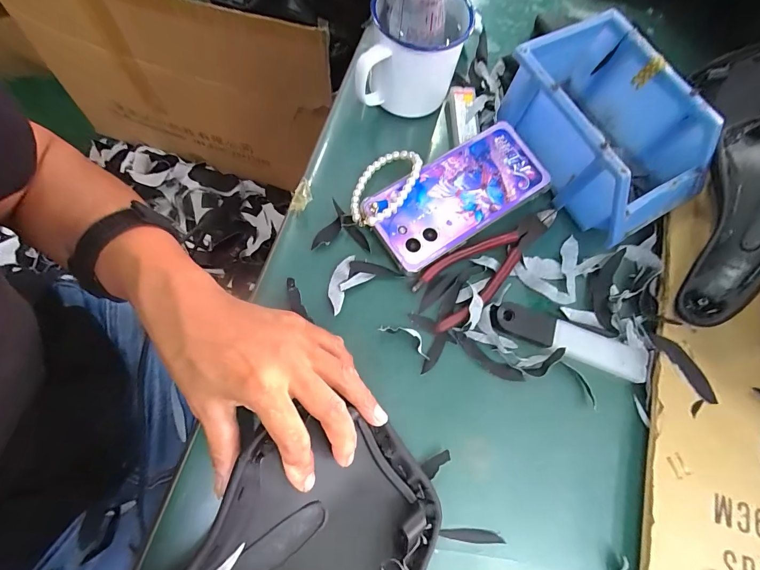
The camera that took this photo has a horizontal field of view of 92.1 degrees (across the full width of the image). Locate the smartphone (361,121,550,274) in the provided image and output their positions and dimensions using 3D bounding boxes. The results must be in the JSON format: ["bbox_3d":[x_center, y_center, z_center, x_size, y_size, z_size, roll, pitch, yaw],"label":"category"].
[{"bbox_3d":[0.071,-0.081,0.324,0.164,0.005,0.074,-32,83,-12],"label":"smartphone"}]

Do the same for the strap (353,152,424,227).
[{"bbox_3d":[0.002,-0.089,0.325,0.052,0.010,0.088,29,73,29],"label":"strap"}]

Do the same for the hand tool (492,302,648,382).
[{"bbox_3d":[0.154,0.044,0.299,0.128,0.010,0.030,22,71,2],"label":"hand tool"}]

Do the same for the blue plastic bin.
[{"bbox_3d":[0.206,-0.141,0.328,0.122,0.066,0.178,-26,75,-11],"label":"blue plastic bin"}]

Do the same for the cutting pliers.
[{"bbox_3d":[0.095,-0.024,0.317,0.157,0.007,0.051,-38,79,-16],"label":"cutting pliers"}]

